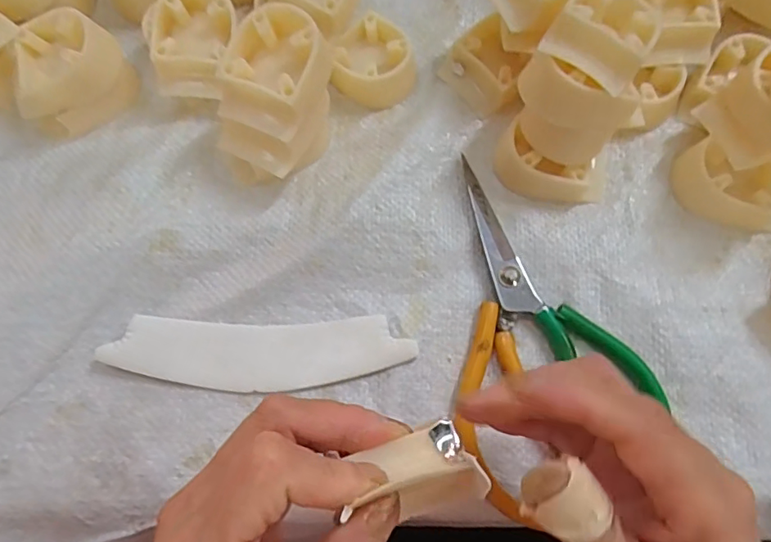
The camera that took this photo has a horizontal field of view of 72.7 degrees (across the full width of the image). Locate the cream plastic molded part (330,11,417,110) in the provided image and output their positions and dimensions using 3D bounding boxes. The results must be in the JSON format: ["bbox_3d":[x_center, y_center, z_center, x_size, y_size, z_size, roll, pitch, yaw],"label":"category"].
[{"bbox_3d":[-0.005,-0.127,0.318,0.047,0.021,0.053,5,72,2],"label":"cream plastic molded part"}]

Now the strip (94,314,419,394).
[{"bbox_3d":[-0.064,0.043,0.269,0.151,0.006,0.036,0,81,0],"label":"strip"}]

